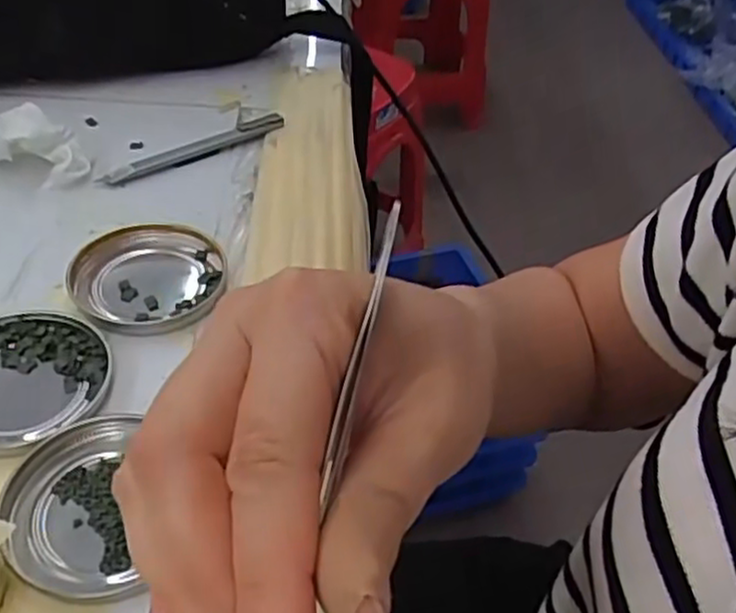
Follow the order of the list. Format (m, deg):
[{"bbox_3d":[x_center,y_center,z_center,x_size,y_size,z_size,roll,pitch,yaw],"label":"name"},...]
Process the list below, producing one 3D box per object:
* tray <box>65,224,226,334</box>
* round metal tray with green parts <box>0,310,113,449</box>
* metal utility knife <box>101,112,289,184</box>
[{"bbox_3d":[-0.117,-0.016,0.390,0.077,0.009,0.079,-3,45,-11],"label":"tray"},{"bbox_3d":[-0.160,0.032,0.336,0.079,0.006,0.074,4,44,-4],"label":"round metal tray with green parts"},{"bbox_3d":[-0.111,-0.103,0.476,0.130,0.006,0.019,-27,54,-31],"label":"metal utility knife"}]

